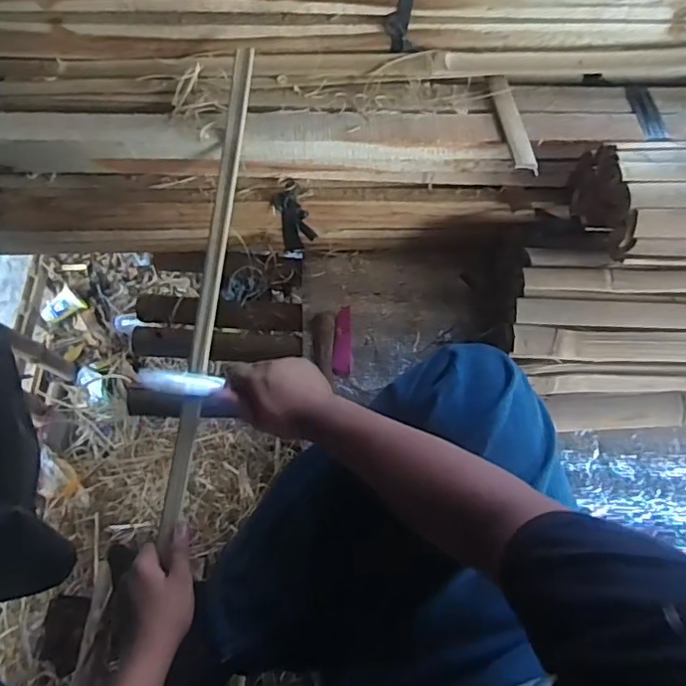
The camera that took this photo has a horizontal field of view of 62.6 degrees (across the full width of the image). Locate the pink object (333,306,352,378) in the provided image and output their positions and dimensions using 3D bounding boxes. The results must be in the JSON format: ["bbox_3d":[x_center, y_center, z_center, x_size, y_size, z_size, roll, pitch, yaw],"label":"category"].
[{"bbox_3d":[0.000,-0.003,0.763,0.025,0.006,0.105,4,66,-1],"label":"pink object"}]

